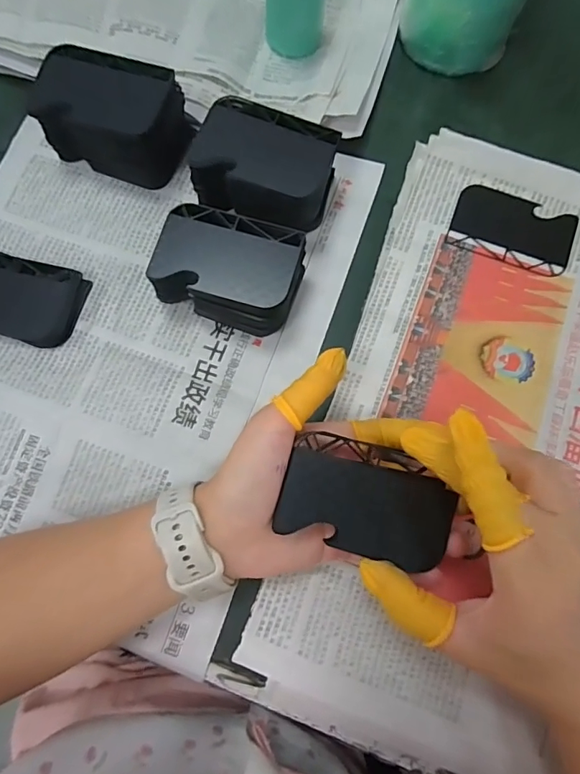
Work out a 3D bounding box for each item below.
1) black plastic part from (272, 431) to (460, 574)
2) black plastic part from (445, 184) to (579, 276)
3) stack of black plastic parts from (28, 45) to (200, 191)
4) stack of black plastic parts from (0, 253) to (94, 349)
[{"bbox_3d":[0.040,0.058,0.234,0.084,0.007,0.051,18,78,4],"label":"black plastic part"},{"bbox_3d":[0.156,-0.110,0.323,0.084,0.004,0.052,20,79,5],"label":"black plastic part"},{"bbox_3d":[-0.119,-0.184,0.316,0.086,0.055,0.059,23,79,5],"label":"stack of black plastic parts"},{"bbox_3d":[-0.188,-0.061,0.310,0.089,0.013,0.054,14,78,4],"label":"stack of black plastic parts"}]

